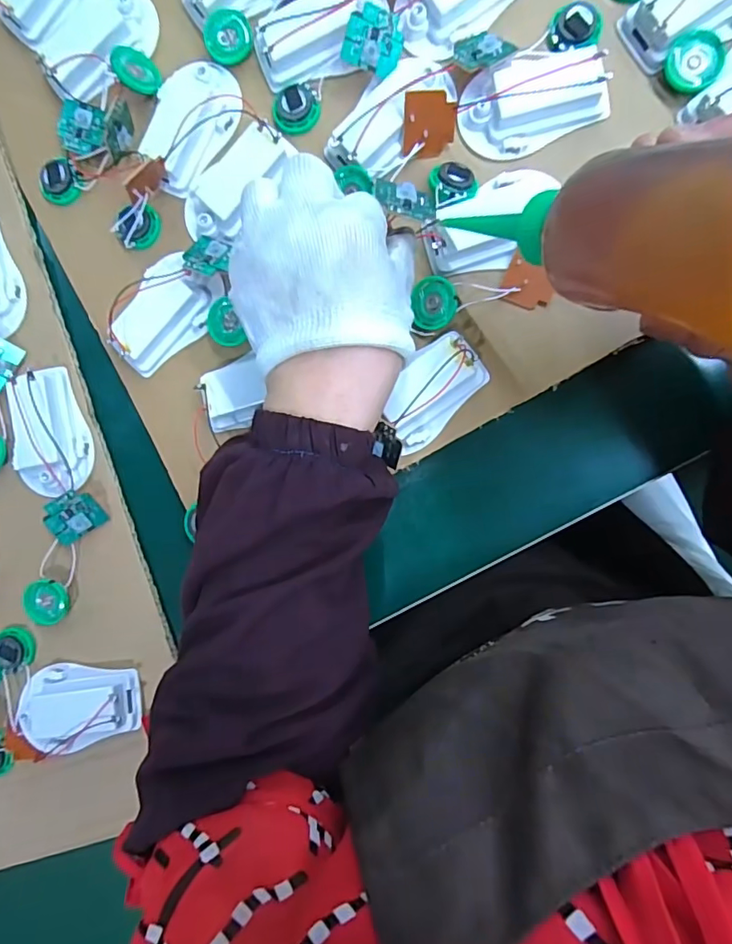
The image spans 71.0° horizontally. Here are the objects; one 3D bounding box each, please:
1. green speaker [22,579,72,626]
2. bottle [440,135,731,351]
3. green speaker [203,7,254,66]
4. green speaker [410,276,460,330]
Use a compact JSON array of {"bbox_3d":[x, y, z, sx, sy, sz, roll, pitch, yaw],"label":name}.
[{"bbox_3d":[-0.201,0.082,0.326,0.026,0.012,0.029,-16,91,8],"label":"green speaker"},{"bbox_3d":[0.088,-0.078,0.172,0.129,0.040,0.048,34,96,43],"label":"bottle"},{"bbox_3d":[-0.084,-0.262,0.310,0.028,0.004,0.027,-23,112,-2],"label":"green speaker"},{"bbox_3d":[0.039,-0.096,0.291,0.026,0.005,0.028,-26,94,27],"label":"green speaker"}]

